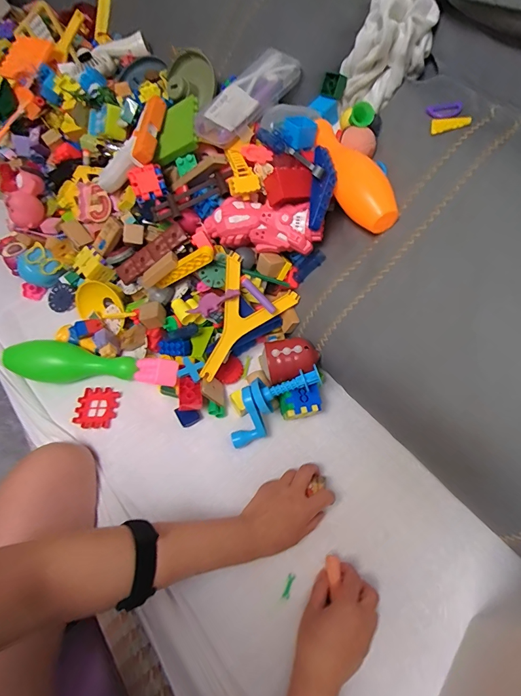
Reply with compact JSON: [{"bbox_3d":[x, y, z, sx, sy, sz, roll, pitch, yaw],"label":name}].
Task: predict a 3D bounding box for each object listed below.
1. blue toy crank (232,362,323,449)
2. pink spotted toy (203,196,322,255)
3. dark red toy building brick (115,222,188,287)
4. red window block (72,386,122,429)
[{"bbox_3d":[0.010,0.073,0.526,0.156,0.041,0.057,-45,68,8],"label":"blue toy crank"},{"bbox_3d":[0.000,-0.179,0.550,0.175,0.051,0.056,11,63,7],"label":"pink spotted toy"},{"bbox_3d":[-0.169,-0.143,0.580,0.123,0.021,0.028,-34,64,11],"label":"dark red toy building brick"},{"bbox_3d":[-0.247,0.091,0.570,0.063,0.007,0.062,2,62,2],"label":"red window block"}]

